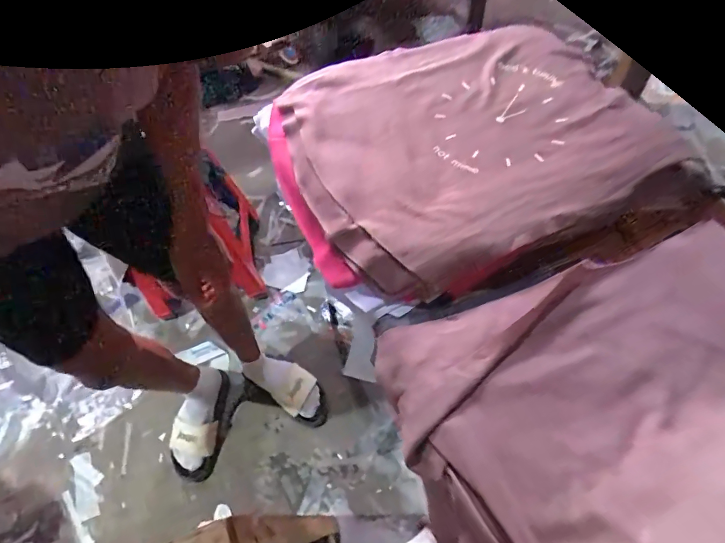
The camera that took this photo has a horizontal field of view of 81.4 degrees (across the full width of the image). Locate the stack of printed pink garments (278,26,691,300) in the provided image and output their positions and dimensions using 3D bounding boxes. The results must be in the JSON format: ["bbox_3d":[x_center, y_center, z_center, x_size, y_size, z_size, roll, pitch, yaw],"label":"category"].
[{"bbox_3d":[0.114,-0.182,0.557,0.447,0.075,0.382,-23,62,-8],"label":"stack of printed pink garments"}]

